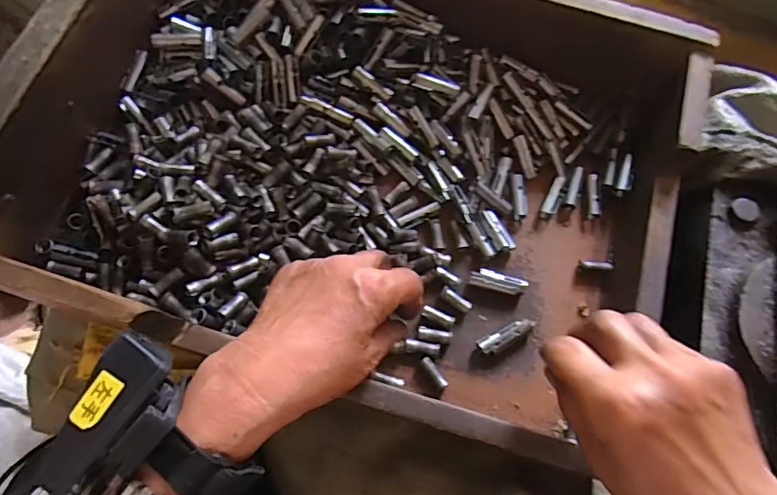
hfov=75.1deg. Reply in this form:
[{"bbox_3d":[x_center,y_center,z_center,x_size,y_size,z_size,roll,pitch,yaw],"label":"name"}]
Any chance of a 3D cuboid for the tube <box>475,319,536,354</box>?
[{"bbox_3d":[0.089,0.067,0.381,0.047,0.010,0.013,-25,71,-6],"label":"tube"}]

